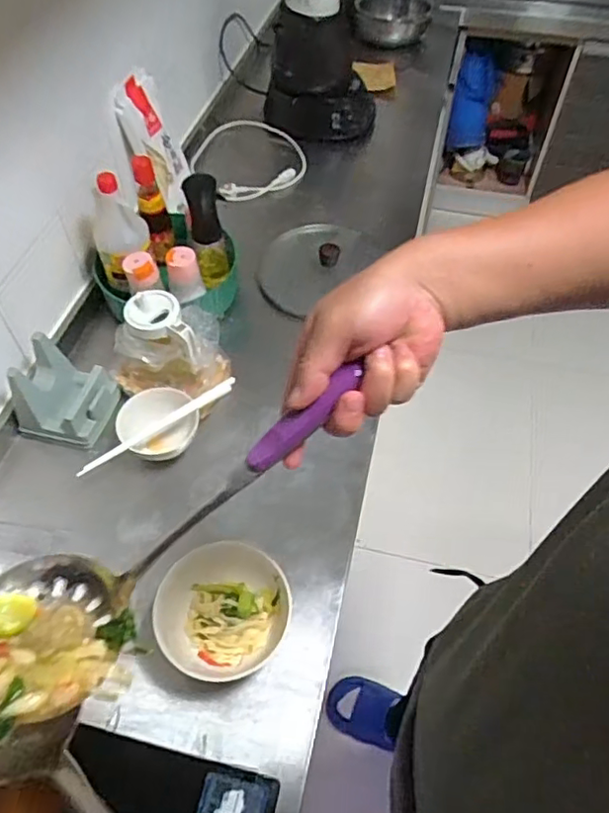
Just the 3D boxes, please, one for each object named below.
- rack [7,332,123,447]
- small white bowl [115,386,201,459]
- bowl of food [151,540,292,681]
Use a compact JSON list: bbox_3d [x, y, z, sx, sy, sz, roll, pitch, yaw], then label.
[{"bbox_3d":[-0.358,-0.015,0.898,0.133,0.131,0.116,9,56,6],"label":"rack"},{"bbox_3d":[-0.214,0.035,0.896,0.109,0.090,0.113,35,62,21],"label":"small white bowl"},{"bbox_3d":[-0.100,0.245,0.716,0.152,0.068,0.160,0,55,0],"label":"bowl of food"}]

